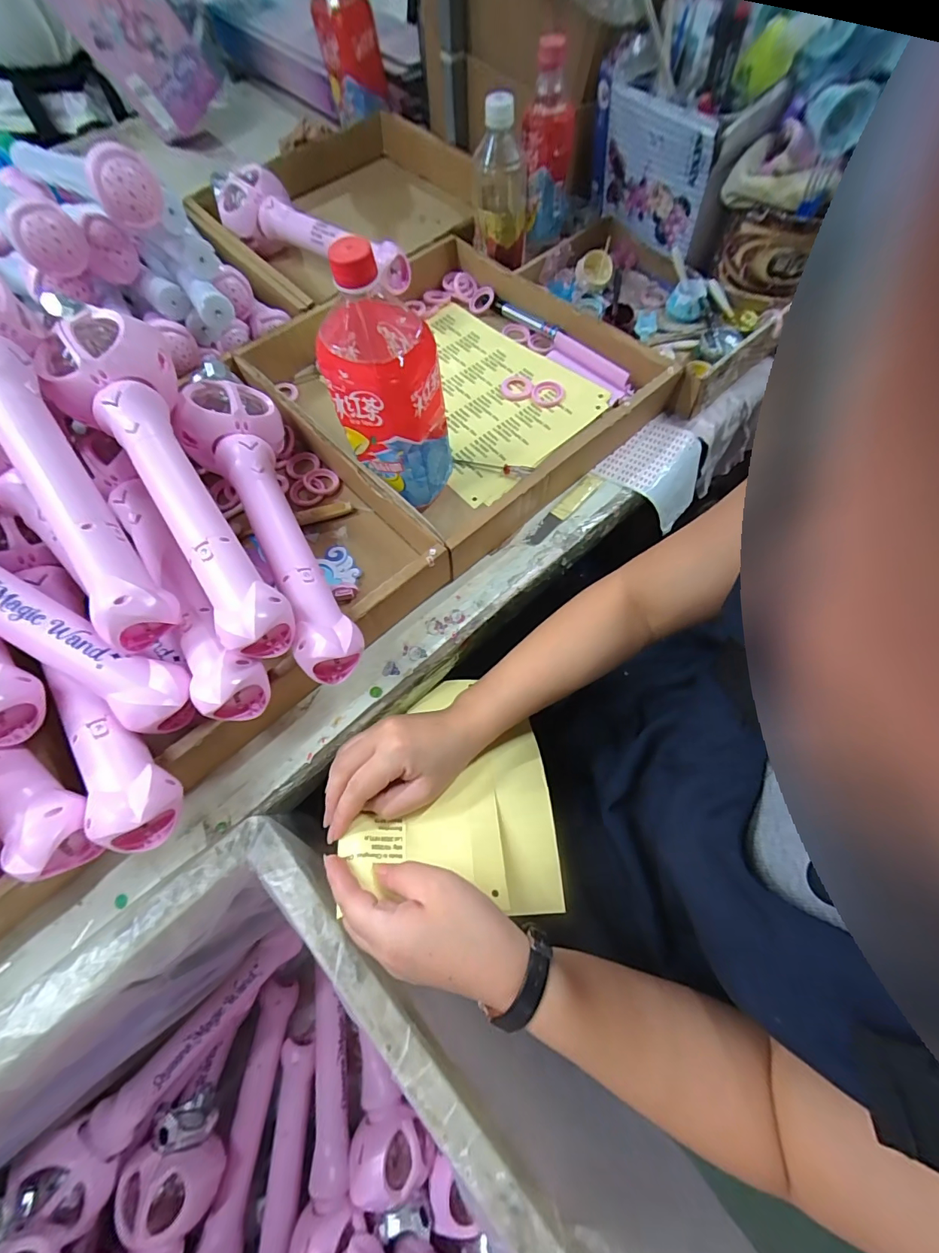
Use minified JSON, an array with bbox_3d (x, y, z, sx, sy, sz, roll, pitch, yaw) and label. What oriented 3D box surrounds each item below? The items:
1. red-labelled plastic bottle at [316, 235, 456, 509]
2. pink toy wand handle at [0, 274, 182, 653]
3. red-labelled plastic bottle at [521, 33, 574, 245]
[{"bbox_3d":[-0.073,-0.207,0.402,0.091,0.217,0.100,-20,68,-8],"label":"red-labelled plastic bottle"},{"bbox_3d":[-0.312,-0.130,0.324,0.079,0.067,0.329,-33,86,-13],"label":"pink toy wand handle"},{"bbox_3d":[0.099,-0.599,0.570,0.063,0.172,0.073,8,67,4],"label":"red-labelled plastic bottle"}]

